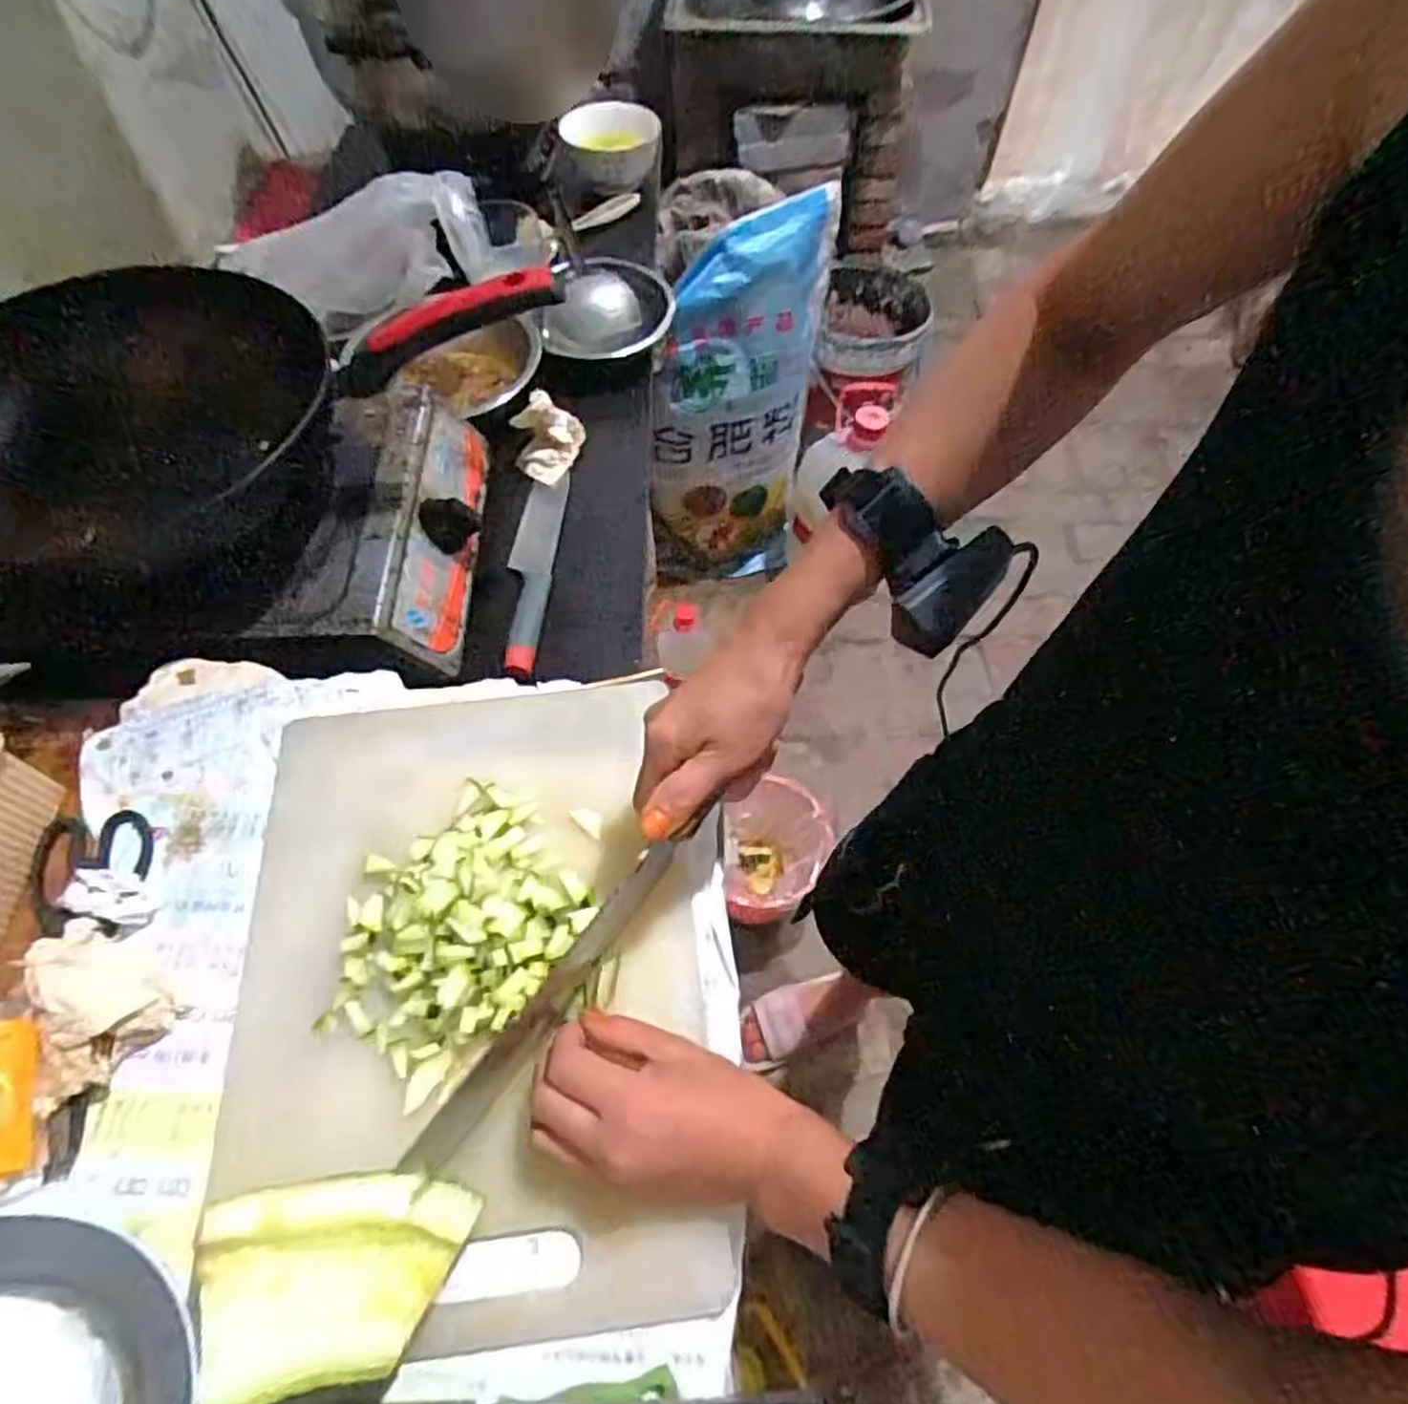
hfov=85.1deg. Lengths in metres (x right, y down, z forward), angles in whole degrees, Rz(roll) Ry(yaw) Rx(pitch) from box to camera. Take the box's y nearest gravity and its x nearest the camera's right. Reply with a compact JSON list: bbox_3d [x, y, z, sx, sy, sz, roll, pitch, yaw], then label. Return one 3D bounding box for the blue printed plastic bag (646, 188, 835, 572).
[{"bbox_3d":[0.051,-0.471,1.355,0.303,0.704,0.062,-18,57,-16],"label":"blue printed plastic bag"}]

